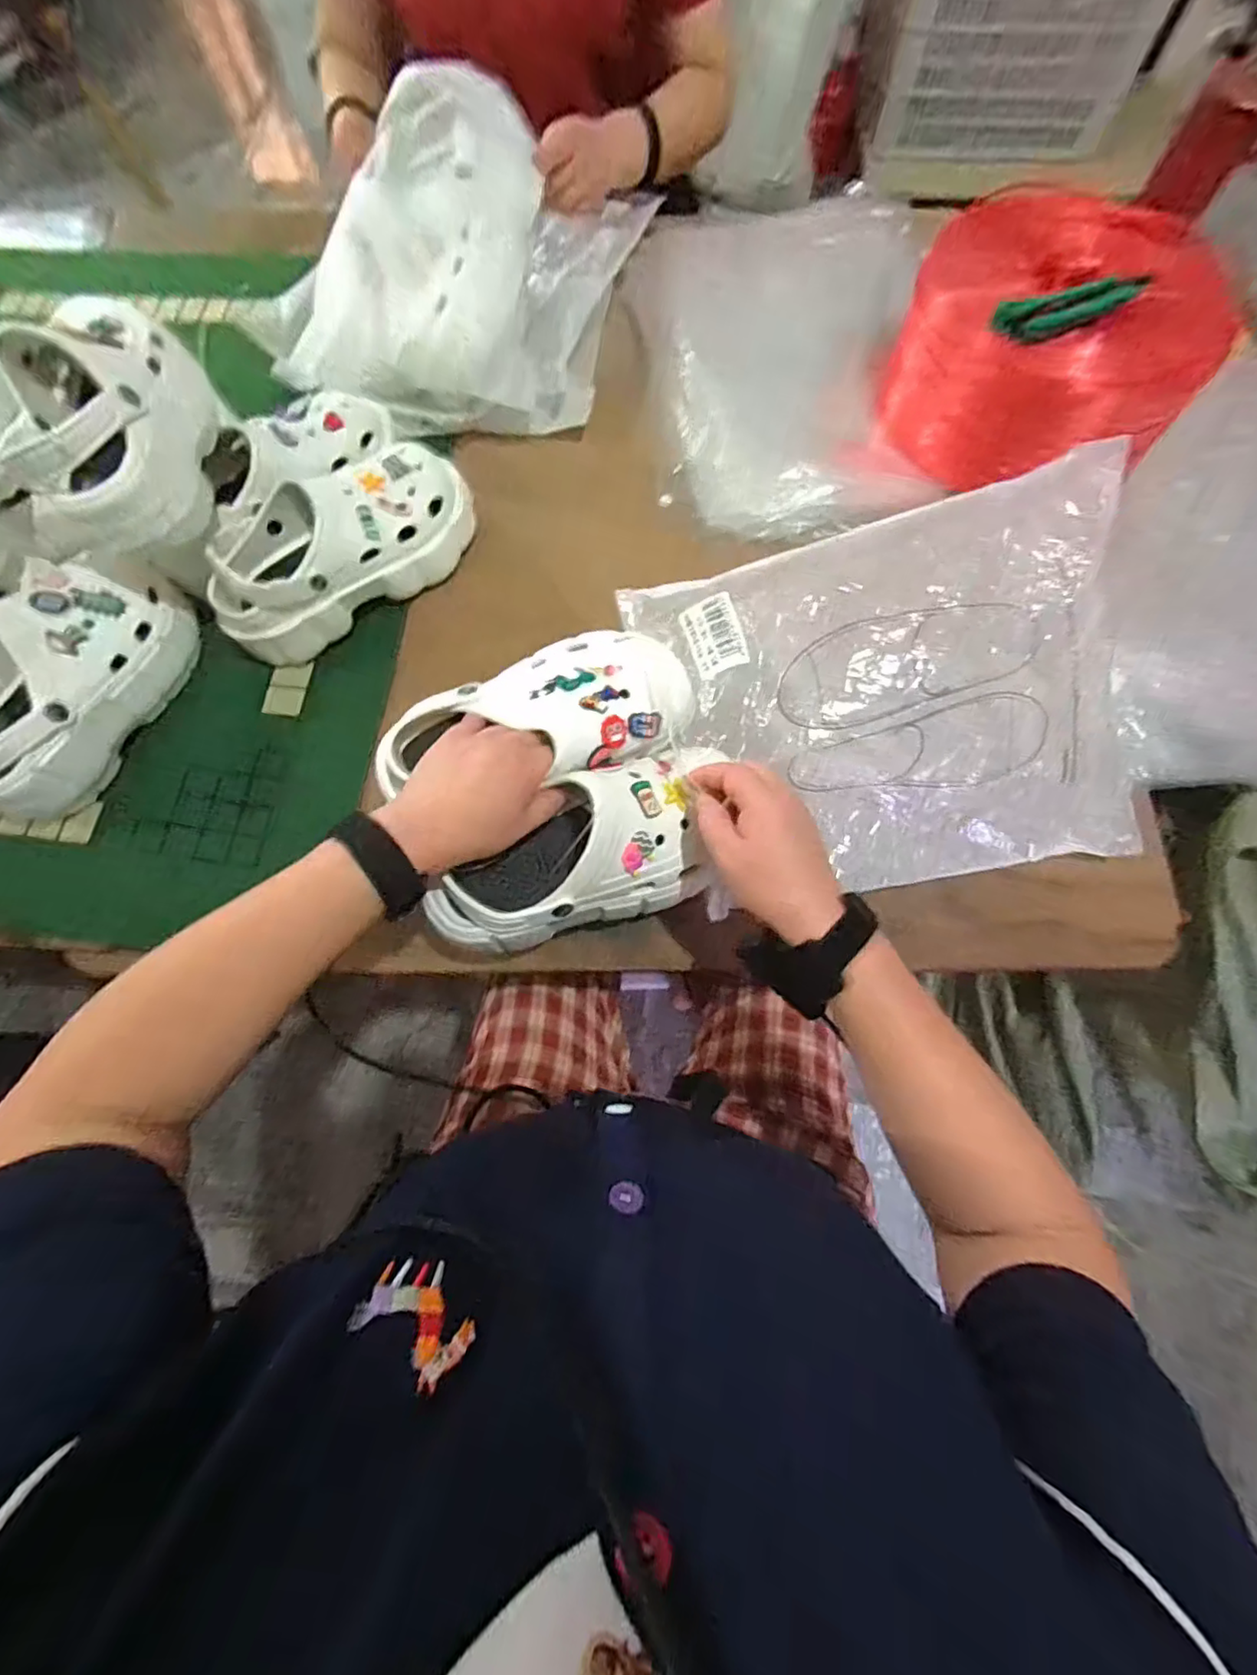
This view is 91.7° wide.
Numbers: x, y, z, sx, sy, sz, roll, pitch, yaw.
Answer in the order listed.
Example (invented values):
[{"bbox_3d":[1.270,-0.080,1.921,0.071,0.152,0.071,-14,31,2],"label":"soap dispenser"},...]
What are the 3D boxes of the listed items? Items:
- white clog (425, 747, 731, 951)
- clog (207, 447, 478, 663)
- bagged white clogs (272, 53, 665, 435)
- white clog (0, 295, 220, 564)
[{"bbox_3d":[-0.031,0.016,0.440,0.220,0.083,0.099,-27,74,-9],"label":"white clog"},{"bbox_3d":[-0.270,-0.281,0.584,0.269,0.088,0.102,-39,76,-11],"label":"clog"},{"bbox_3d":[-0.172,-0.629,0.658,0.308,0.167,0.348,14,73,5],"label":"bagged white clogs"},{"bbox_3d":[-0.420,-0.346,0.498,0.109,0.096,0.217,-10,72,-3],"label":"white clog"}]

